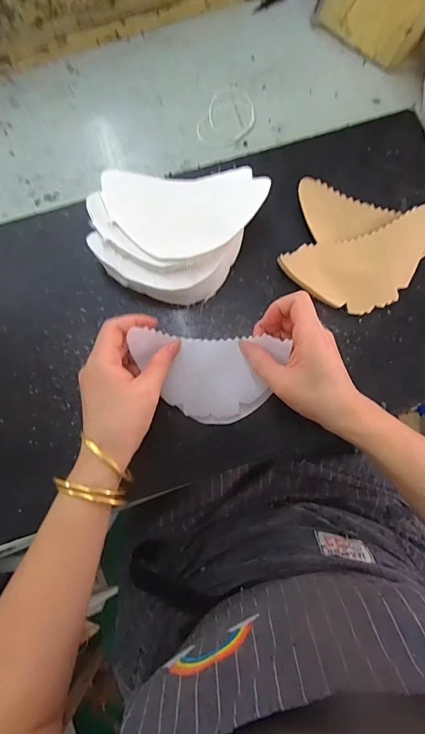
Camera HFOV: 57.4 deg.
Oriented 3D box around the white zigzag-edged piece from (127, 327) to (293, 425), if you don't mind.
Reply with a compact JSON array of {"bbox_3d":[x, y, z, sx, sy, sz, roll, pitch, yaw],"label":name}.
[{"bbox_3d":[-0.004,0.010,0.346,0.130,0.041,0.074,3,79,0],"label":"white zigzag-edged piece"}]

